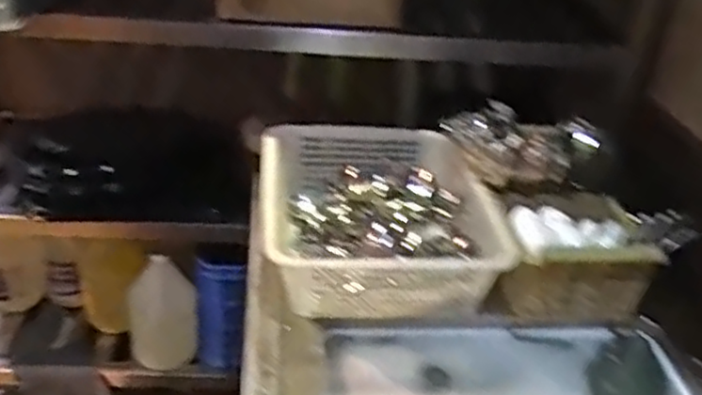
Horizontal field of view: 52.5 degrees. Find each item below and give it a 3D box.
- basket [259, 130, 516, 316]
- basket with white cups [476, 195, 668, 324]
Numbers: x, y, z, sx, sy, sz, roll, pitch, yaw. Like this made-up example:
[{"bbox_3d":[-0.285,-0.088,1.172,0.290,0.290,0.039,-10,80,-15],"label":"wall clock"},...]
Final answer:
[{"bbox_3d":[0.040,0.007,1.180,0.355,0.113,0.473,2,30,-6],"label":"basket"},{"bbox_3d":[0.327,0.088,1.092,0.195,0.165,0.204,4,30,-1],"label":"basket with white cups"}]

